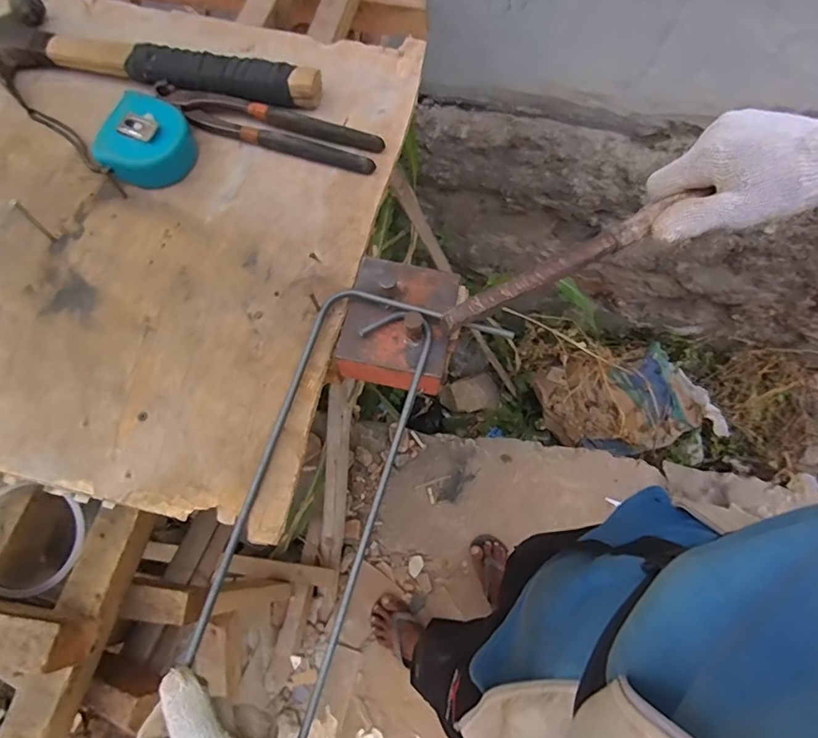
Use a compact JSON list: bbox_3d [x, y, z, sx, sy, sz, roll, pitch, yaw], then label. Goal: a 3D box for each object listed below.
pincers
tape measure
[{"bbox_3d":[-0.136,-0.234,0.479,0.222,0.019,0.040,18,72,5],"label":"pincers"},{"bbox_3d":[-0.243,-0.207,0.456,0.078,0.040,0.081,26,73,7],"label":"tape measure"}]

